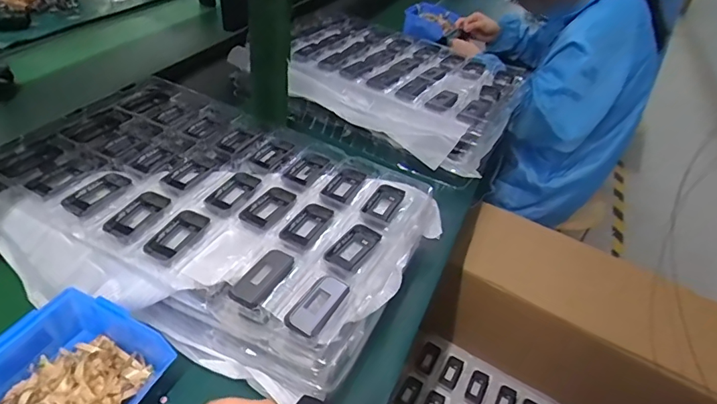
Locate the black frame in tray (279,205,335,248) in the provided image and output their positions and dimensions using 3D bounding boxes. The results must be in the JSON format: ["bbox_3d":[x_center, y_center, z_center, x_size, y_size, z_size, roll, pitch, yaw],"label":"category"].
[{"bbox_3d":[-0.061,0.027,0.556,0.039,0.007,0.073,20,41,14],"label":"black frame in tray"}]

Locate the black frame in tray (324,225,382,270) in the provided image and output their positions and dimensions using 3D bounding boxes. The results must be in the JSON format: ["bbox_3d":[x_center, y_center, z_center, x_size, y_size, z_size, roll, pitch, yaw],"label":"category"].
[{"bbox_3d":[-0.006,0.051,0.539,0.035,0.008,0.070,29,44,23],"label":"black frame in tray"}]

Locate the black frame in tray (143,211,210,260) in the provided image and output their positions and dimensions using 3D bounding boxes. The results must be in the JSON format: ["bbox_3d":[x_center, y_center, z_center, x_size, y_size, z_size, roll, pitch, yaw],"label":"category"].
[{"bbox_3d":[-0.204,0.035,0.518,0.037,0.007,0.076,20,41,14],"label":"black frame in tray"}]

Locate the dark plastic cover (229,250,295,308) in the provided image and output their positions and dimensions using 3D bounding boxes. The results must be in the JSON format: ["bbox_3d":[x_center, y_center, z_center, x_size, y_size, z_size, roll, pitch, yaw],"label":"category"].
[{"bbox_3d":[-0.100,0.077,0.486,0.035,0.006,0.076,23,42,17],"label":"dark plastic cover"}]

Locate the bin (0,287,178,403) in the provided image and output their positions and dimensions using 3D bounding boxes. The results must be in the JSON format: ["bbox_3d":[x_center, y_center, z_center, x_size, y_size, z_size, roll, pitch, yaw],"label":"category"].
[{"bbox_3d":[-0.267,0.163,0.438,0.131,0.072,0.123,22,41,16],"label":"bin"}]

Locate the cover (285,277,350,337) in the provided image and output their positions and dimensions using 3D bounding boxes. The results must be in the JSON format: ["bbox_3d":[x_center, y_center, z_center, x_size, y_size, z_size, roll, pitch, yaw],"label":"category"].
[{"bbox_3d":[-0.041,0.101,0.467,0.036,0.008,0.075,24,42,18],"label":"cover"}]

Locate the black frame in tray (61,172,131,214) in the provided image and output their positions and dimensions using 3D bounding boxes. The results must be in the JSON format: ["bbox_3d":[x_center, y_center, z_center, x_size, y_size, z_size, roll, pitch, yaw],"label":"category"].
[{"bbox_3d":[-0.313,-0.012,0.556,0.036,0.007,0.076,23,42,17],"label":"black frame in tray"}]

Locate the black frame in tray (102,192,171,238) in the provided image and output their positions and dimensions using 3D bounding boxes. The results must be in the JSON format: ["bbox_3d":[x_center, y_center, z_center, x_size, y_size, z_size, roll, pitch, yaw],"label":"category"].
[{"bbox_3d":[-0.253,0.014,0.532,0.041,0.011,0.076,15,40,8],"label":"black frame in tray"}]

